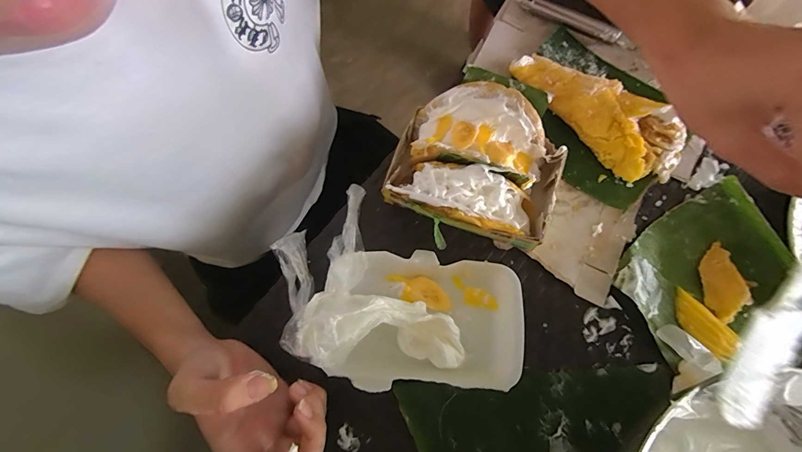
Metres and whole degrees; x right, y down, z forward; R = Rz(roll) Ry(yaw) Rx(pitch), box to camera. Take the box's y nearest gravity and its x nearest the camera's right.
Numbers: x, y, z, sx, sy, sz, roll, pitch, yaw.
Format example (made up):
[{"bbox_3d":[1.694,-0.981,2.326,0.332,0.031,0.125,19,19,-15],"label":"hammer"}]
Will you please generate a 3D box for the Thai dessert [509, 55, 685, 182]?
[{"bbox_3d":[0.210,-0.127,0.387,0.078,0.030,0.188,-42,79,-10],"label":"Thai dessert"}]

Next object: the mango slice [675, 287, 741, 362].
[{"bbox_3d":[0.281,0.092,0.343,0.030,0.005,0.065,-38,63,1],"label":"mango slice"}]

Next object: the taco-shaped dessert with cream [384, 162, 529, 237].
[{"bbox_3d":[0.056,-0.022,0.346,0.130,0.068,0.054,16,76,4],"label":"taco-shaped dessert with cream"}]

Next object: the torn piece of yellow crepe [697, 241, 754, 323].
[{"bbox_3d":[0.307,0.053,0.349,0.033,0.006,0.072,-7,68,27],"label":"torn piece of yellow crepe"}]

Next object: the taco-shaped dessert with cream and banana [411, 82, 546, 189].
[{"bbox_3d":[0.076,-0.086,0.361,0.127,0.068,0.074,19,76,5],"label":"taco-shaped dessert with cream and banana"}]

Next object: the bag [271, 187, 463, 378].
[{"bbox_3d":[-0.037,0.063,0.326,0.134,0.051,0.183,-29,77,-7],"label":"bag"}]

